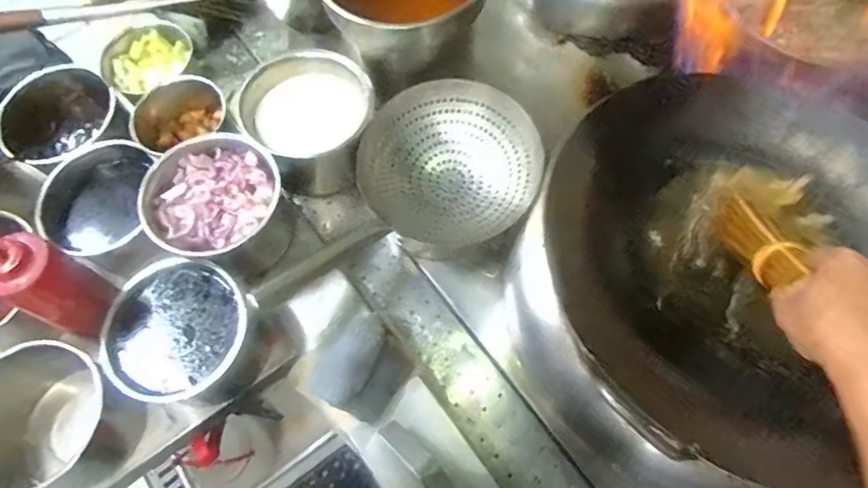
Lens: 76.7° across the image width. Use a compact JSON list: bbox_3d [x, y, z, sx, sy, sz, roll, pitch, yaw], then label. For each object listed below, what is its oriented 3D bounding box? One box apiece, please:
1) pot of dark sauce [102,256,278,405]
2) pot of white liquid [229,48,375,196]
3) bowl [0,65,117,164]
[{"bbox_3d":[-0.286,0.111,0.645,0.158,0.103,0.154,0,66,1],"label":"pot of dark sauce"},{"bbox_3d":[-0.174,-0.174,0.792,0.167,0.118,0.159,0,66,1],"label":"pot of white liquid"},{"bbox_3d":[-0.520,-0.172,0.781,0.165,0.074,0.155,0,66,1],"label":"bowl"}]

